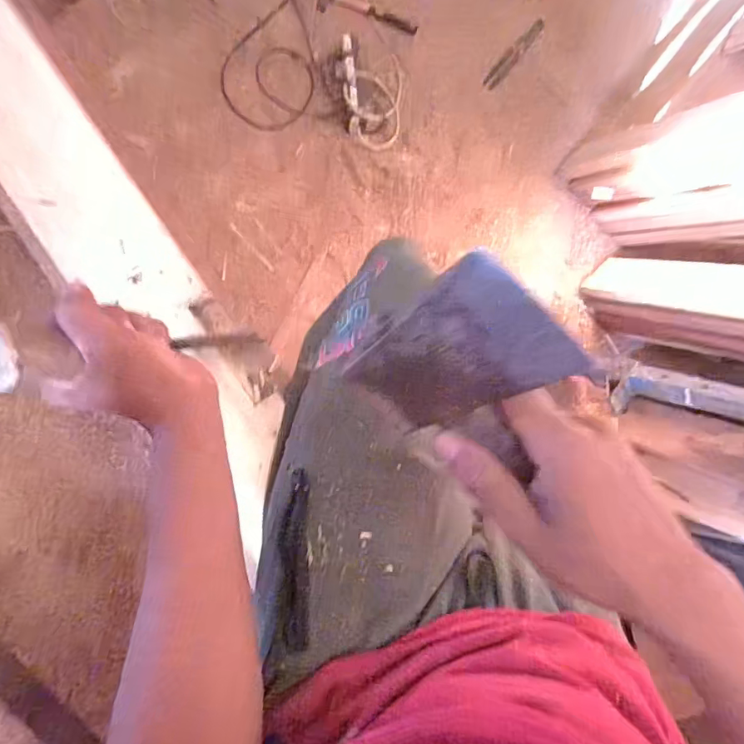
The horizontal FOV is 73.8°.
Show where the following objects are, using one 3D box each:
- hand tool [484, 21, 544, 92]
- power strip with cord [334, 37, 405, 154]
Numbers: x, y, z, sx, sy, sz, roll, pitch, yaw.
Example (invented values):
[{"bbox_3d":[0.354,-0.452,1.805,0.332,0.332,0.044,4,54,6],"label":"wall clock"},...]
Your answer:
[{"bbox_3d":[0.383,-0.860,1.340,0.039,0.013,0.209,43,97,1],"label":"hand tool"},{"bbox_3d":[-0.007,-0.733,1.277,0.176,0.060,0.260,5,83,-4],"label":"power strip with cord"}]

